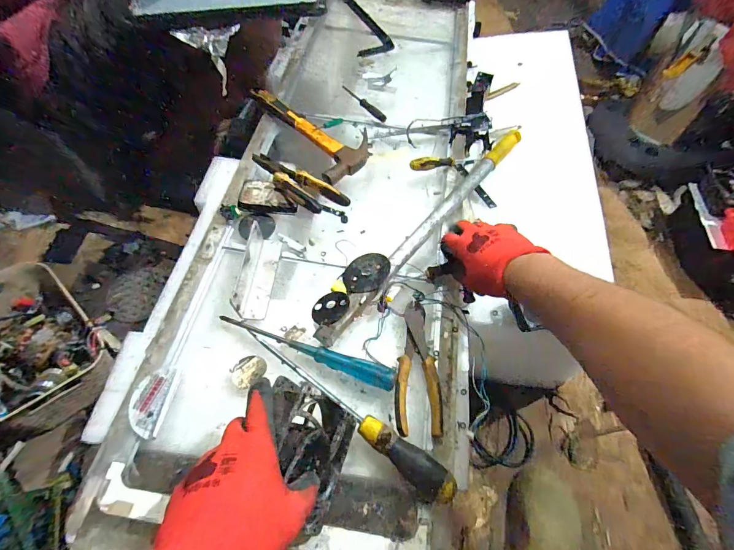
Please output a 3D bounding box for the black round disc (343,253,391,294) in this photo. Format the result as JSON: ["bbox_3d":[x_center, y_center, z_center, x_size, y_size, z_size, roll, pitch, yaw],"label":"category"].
[{"bbox_3d":[-0.001,-0.003,0.523,0.071,0.008,0.064,-37,48,-9],"label":"black round disc"}]

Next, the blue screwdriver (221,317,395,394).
[{"bbox_3d":[-0.079,0.096,0.466,0.241,0.027,0.023,19,61,8],"label":"blue screwdriver"}]

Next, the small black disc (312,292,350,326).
[{"bbox_3d":[-0.051,0.044,0.500,0.054,0.004,0.052,-11,49,13],"label":"small black disc"}]

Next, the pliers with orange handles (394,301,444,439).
[{"bbox_3d":[0.067,0.116,0.469,0.058,0.018,0.171,5,60,0],"label":"pliers with orange handles"}]

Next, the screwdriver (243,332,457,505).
[{"bbox_3d":[-0.024,0.154,0.430,0.293,0.034,0.033,37,65,18],"label":"screwdriver"}]

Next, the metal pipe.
[{"bbox_3d":[0.109,-0.083,0.576,0.030,0.033,0.527,37,65,17],"label":"metal pipe"}]

